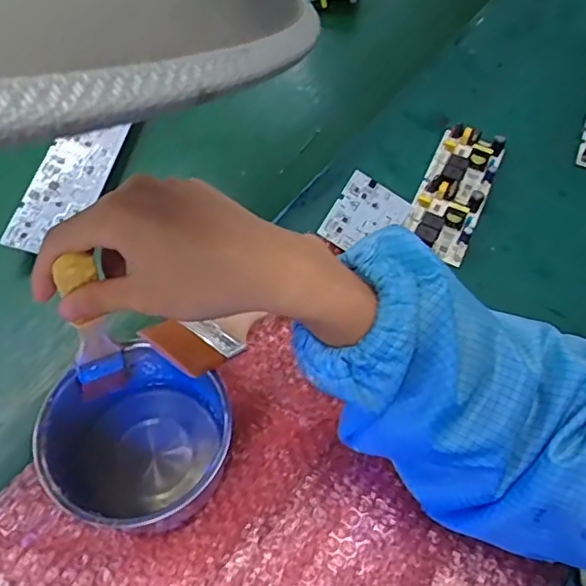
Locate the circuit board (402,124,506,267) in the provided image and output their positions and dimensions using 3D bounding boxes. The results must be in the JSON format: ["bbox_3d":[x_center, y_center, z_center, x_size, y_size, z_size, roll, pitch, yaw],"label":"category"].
[{"bbox_3d":[0.156,-0.102,0.577,0.061,0.024,0.149,19,59,18],"label":"circuit board"}]

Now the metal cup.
[{"bbox_3d":[-0.105,0.098,0.414,0.114,0.068,0.124,0,59,-1],"label":"metal cup"}]

